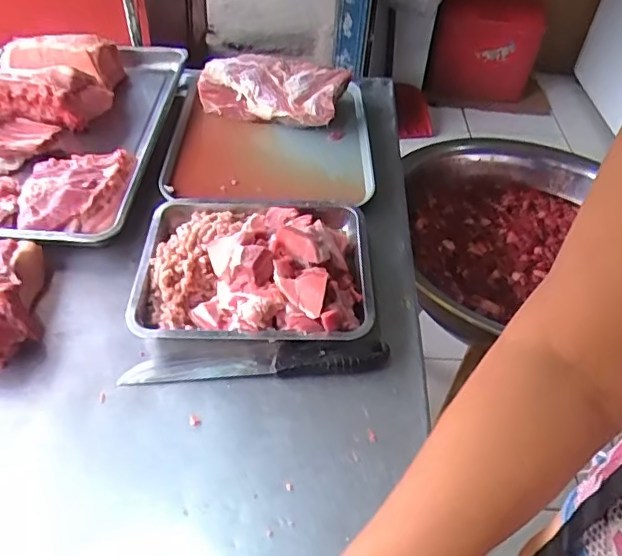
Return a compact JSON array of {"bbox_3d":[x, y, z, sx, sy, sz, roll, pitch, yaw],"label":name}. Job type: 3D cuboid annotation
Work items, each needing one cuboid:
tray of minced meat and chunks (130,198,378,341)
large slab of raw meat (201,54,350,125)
[{"bbox_3d":[-0.075,-0.027,0.761,0.297,0.096,0.246,2,45,-2],"label":"tray of minced meat and chunks"},{"bbox_3d":[-0.068,-0.352,1.062,0.251,0.074,0.140,11,45,7],"label":"large slab of raw meat"}]

